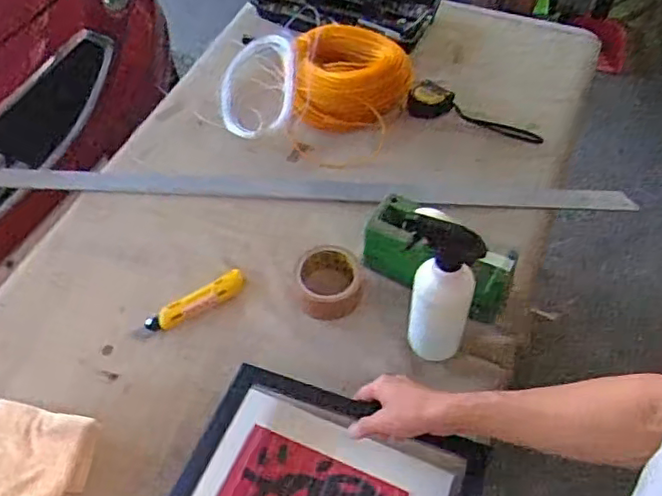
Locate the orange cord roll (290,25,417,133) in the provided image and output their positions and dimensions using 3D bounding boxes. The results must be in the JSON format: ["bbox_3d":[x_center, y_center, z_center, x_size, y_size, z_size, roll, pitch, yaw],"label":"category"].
[{"bbox_3d":[0.037,-0.292,1.073,0.208,0.084,0.174,6,52,6],"label":"orange cord roll"}]

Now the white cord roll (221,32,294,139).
[{"bbox_3d":[-0.130,-0.297,1.111,0.133,0.069,0.231,1,52,2],"label":"white cord roll"}]

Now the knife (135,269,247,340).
[{"bbox_3d":[-0.195,0.079,0.862,0.164,0.021,0.036,-25,55,-17],"label":"knife"}]

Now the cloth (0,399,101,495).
[{"bbox_3d":[-0.363,0.251,0.727,0.155,0.028,0.127,9,53,9],"label":"cloth"}]

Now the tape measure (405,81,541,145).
[{"bbox_3d":[0.248,-0.232,1.076,0.234,0.032,0.083,19,54,-1],"label":"tape measure"}]

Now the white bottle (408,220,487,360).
[{"bbox_3d":[0.129,0.056,0.721,0.068,0.194,0.059,11,53,10],"label":"white bottle"}]

